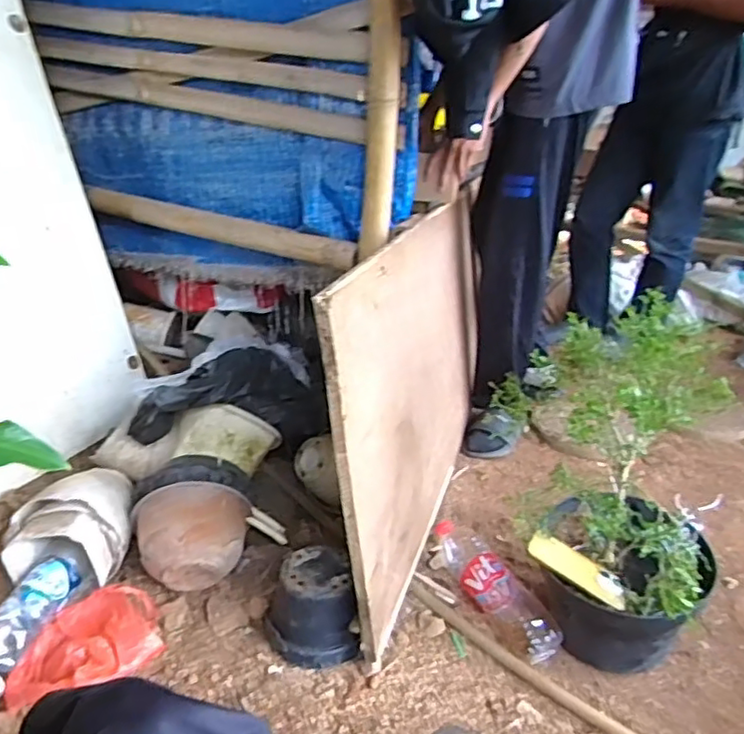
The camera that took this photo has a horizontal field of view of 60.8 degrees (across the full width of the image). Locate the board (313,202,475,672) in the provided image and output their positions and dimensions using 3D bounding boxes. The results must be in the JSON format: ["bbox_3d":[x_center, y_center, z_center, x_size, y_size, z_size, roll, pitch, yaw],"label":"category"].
[{"bbox_3d":[0.125,0.020,1.323,0.026,0.628,1.017,0,22,21],"label":"board"}]

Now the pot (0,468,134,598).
[{"bbox_3d":[-0.545,0.284,1.187,0.190,0.145,0.228,4,22,-3],"label":"pot"}]

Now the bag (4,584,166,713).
[{"bbox_3d":[-0.460,0.447,1.027,0.223,0.055,0.194,-3,24,-19],"label":"bag"}]

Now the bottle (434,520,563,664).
[{"bbox_3d":[0.215,0.397,1.179,0.092,0.086,0.343,-8,26,-29],"label":"bottle"}]

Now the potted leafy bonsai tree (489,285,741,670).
[{"bbox_3d":[0.358,0.195,1.007,0.337,0.542,0.272,9,23,11],"label":"potted leafy bonsai tree"}]

